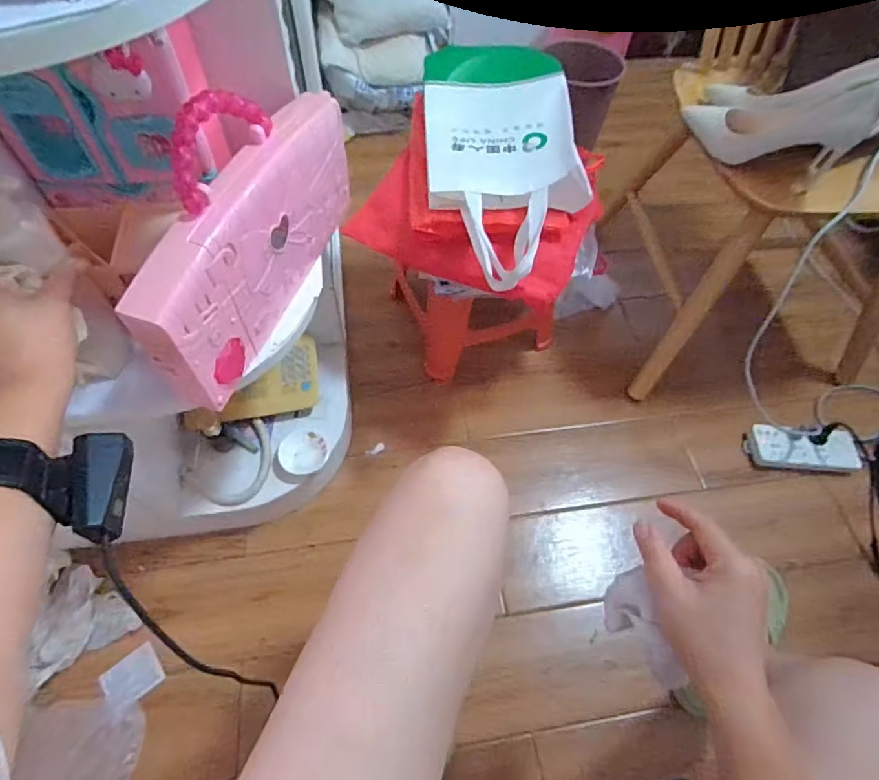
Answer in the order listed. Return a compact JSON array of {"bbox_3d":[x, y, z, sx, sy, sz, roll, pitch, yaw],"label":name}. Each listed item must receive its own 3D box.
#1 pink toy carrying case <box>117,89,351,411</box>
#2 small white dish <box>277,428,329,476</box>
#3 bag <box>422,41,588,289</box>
[{"bbox_3d":[-0.185,-0.164,0.497,0.052,0.202,0.339,16,60,7],"label":"pink toy carrying case"},{"bbox_3d":[-0.216,0.095,0.806,0.077,0.013,0.080,1,59,-2],"label":"small white dish"},{"bbox_3d":[0.087,-0.322,0.691,0.202,0.069,0.426,-3,59,-5],"label":"bag"}]

